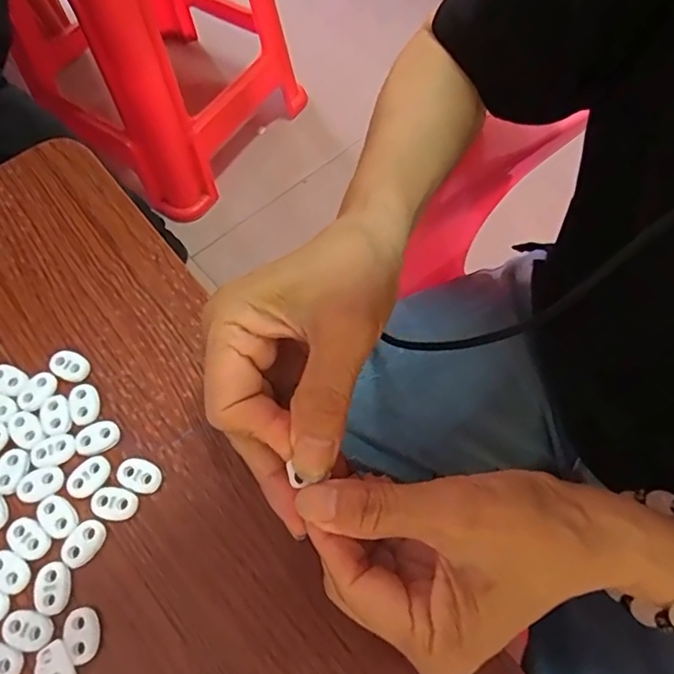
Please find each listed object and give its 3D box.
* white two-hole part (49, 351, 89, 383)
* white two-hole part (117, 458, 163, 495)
[{"bbox_3d":[-0.149,0.016,0.302,0.024,0.007,0.015,27,68,13],"label":"white two-hole part"},{"bbox_3d":[-0.101,0.070,0.274,0.024,0.004,0.015,22,67,11],"label":"white two-hole part"}]

